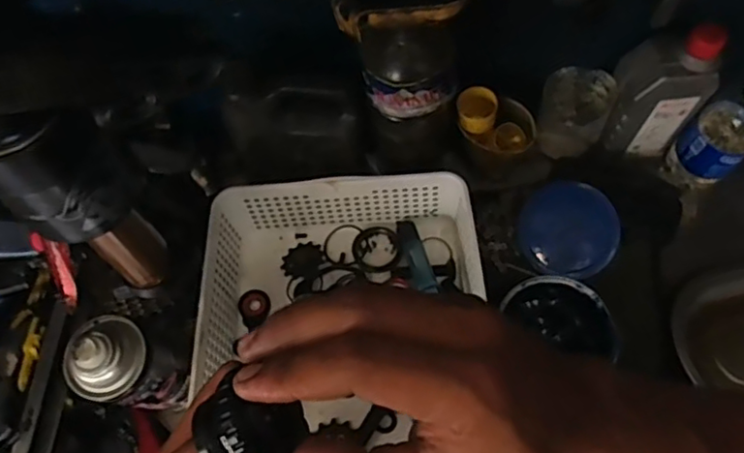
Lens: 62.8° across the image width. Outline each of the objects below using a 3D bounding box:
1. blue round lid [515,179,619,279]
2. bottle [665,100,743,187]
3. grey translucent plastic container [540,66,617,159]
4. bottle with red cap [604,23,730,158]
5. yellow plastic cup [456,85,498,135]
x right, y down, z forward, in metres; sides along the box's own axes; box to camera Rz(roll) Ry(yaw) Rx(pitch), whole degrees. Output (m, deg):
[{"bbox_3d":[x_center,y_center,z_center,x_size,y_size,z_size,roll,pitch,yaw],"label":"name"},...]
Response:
[{"bbox_3d":[0.203,0.004,0.629,0.096,0.009,0.096,-1,80,6],"label":"blue round lid"},{"bbox_3d":[0.355,-0.095,0.609,0.056,0.164,0.065,-42,70,-16],"label":"bottle"},{"bbox_3d":[0.214,-0.122,0.652,0.065,0.092,0.052,14,66,9],"label":"grey translucent plastic container"},{"bbox_3d":[0.285,-0.132,0.611,0.076,0.168,0.052,-3,64,1],"label":"bottle with red cap"},{"bbox_3d":[0.103,-0.116,0.605,0.039,0.026,0.037,-1,64,2],"label":"yellow plastic cup"}]

